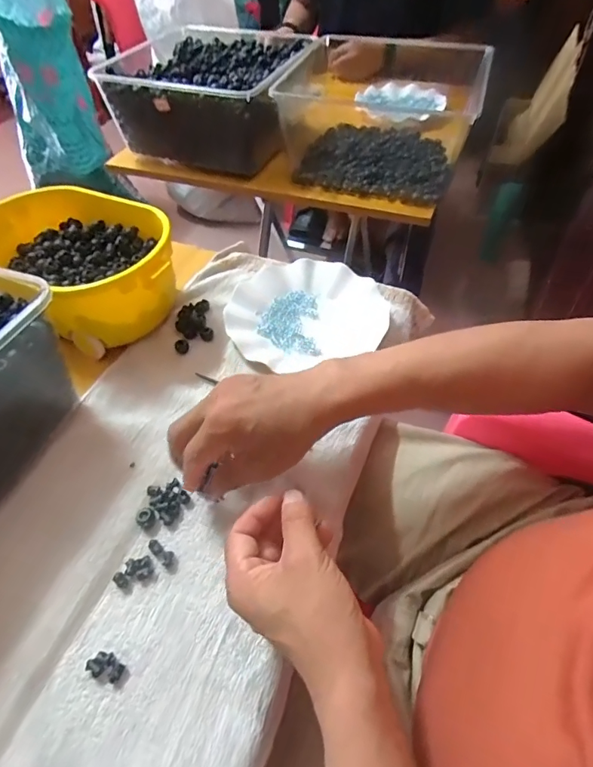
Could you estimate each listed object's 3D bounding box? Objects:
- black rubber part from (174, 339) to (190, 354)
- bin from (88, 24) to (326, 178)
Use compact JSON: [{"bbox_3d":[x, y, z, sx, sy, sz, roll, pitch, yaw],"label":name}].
[{"bbox_3d":[-0.131,-0.042,0.514,0.016,0.011,0.017,-18,52,-12],"label":"black rubber part"},{"bbox_3d":[-0.136,-0.512,0.816,0.304,0.136,0.309,14,52,13],"label":"bin"}]

